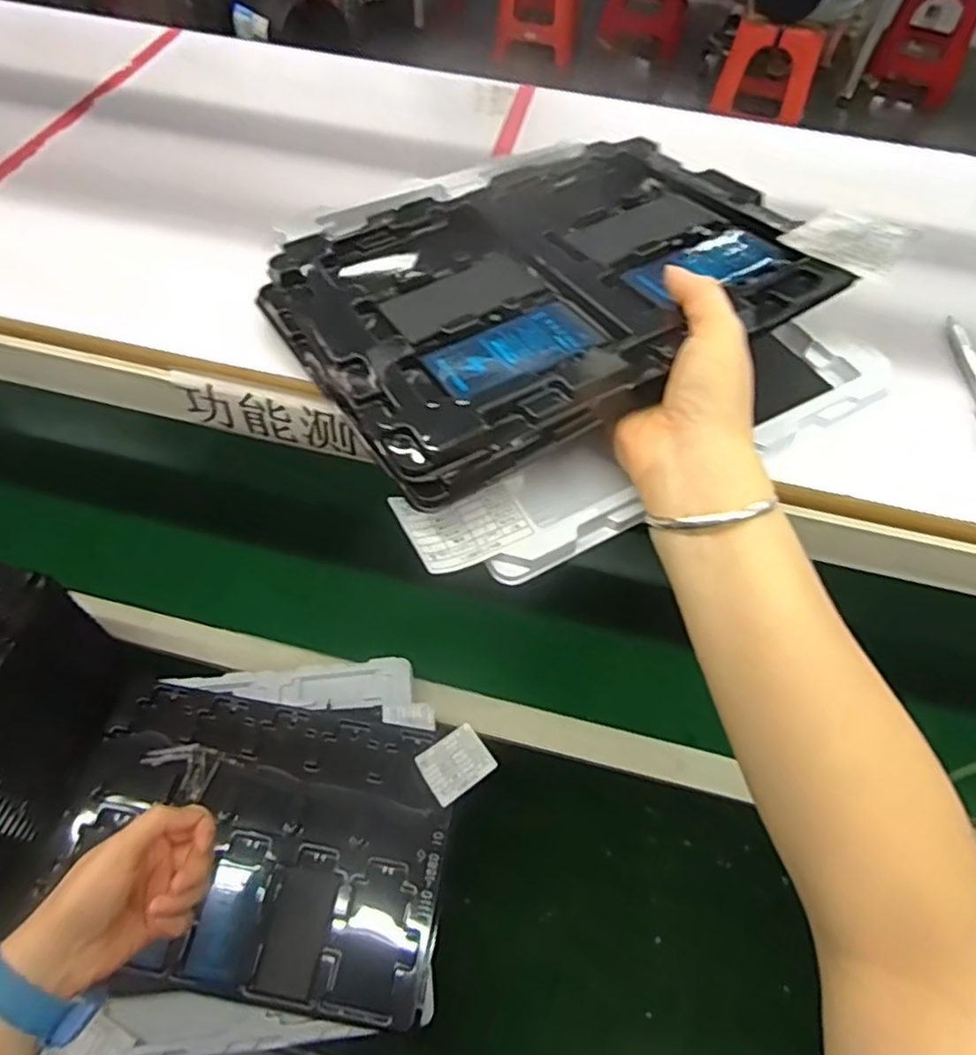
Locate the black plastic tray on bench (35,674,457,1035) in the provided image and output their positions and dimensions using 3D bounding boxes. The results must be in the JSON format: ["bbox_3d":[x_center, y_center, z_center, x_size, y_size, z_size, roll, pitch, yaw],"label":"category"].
[{"bbox_3d":[-0.200,0.264,0.588,0.327,0.031,0.228,6,57,8],"label":"black plastic tray on bench"}]

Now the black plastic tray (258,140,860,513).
[{"bbox_3d":[0.027,-0.147,0.384,0.277,0.025,0.226,-28,59,-14],"label":"black plastic tray"}]

